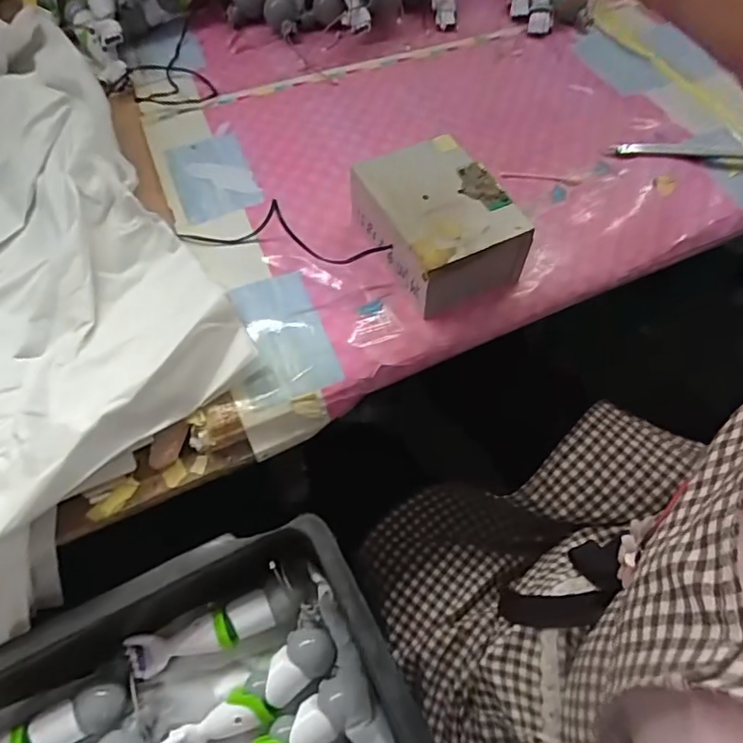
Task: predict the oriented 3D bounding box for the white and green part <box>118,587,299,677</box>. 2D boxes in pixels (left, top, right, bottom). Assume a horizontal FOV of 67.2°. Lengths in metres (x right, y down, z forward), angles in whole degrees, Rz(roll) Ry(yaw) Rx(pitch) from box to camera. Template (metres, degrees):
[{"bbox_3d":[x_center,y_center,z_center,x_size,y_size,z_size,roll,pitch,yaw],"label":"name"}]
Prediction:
[{"bbox_3d":[-0.121,0.196,0.424,0.127,0.024,0.029,-17,60,-9],"label":"white and green part"}]

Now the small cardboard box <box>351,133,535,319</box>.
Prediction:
[{"bbox_3d":[0.053,-0.114,0.441,0.098,0.060,0.132,-29,65,-16],"label":"small cardboard box"}]

